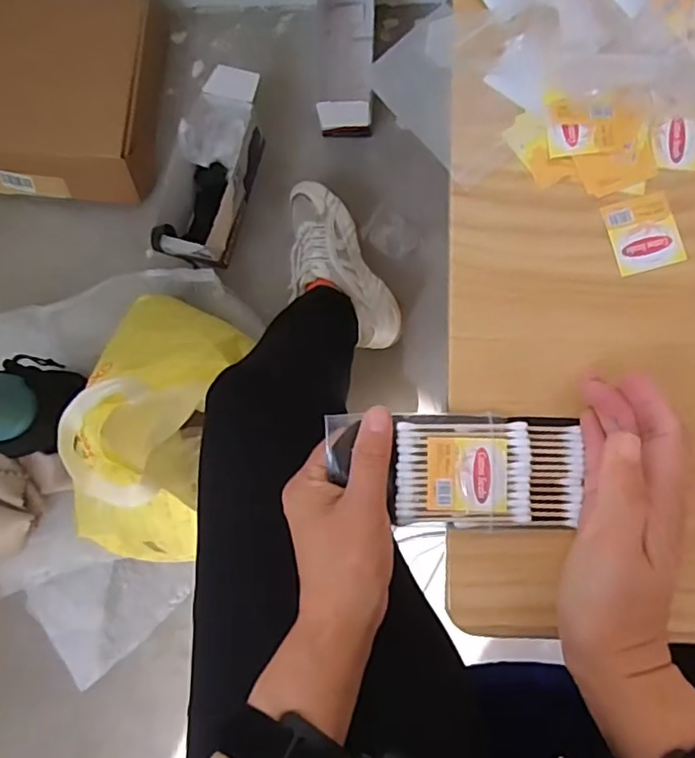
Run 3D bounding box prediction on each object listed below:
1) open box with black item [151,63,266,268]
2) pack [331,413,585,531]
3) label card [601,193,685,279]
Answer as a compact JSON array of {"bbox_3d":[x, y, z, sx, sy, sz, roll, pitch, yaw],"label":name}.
[{"bbox_3d":[-0.195,-0.288,0.838,0.104,0.141,0.272,14,84,4],"label":"open box with black item"},{"bbox_3d":[0.058,0.049,0.318,0.136,0.012,0.061,6,90,1],"label":"pack"},{"bbox_3d":[0.171,-0.084,0.334,0.039,0.004,0.042,-15,83,0],"label":"label card"}]

